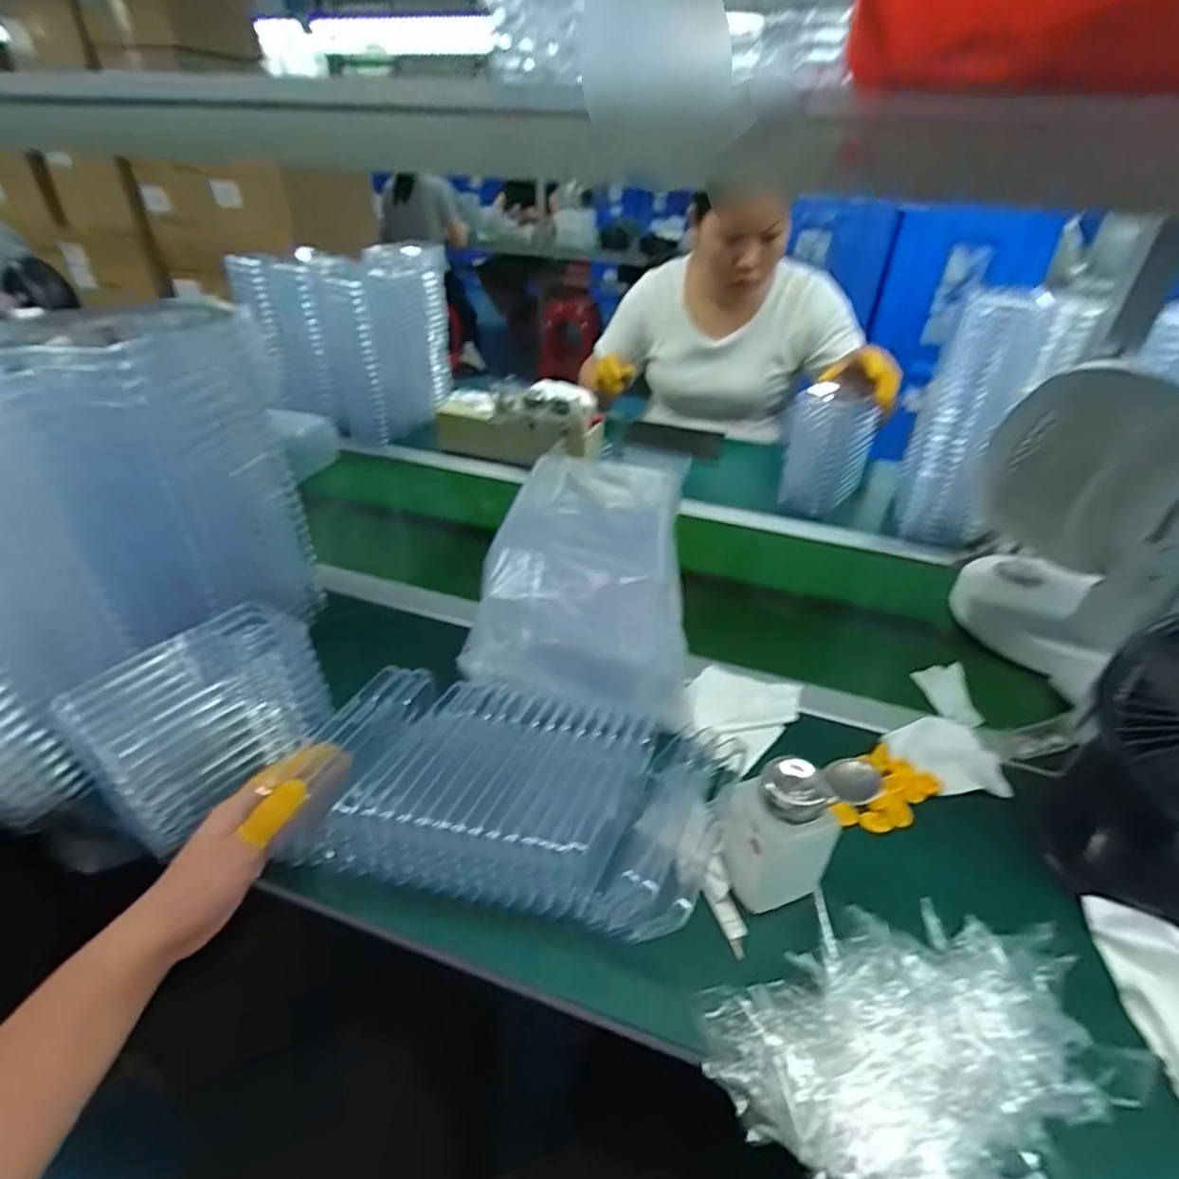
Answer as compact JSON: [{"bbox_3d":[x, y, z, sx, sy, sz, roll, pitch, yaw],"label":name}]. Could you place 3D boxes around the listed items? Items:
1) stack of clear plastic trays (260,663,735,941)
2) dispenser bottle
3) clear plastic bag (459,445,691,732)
[{"bbox_3d":[-0.049,0.146,0.444,0.289,0.072,0.138,9,35,8],"label":"stack of clear plastic trays"},{"bbox_3d":[0.132,0.157,0.404,0.075,0.115,0.050,-3,35,-8],"label":"dispenser bottle"},{"bbox_3d":[0.013,-0.029,0.587,0.178,0.105,0.306,8,35,7],"label":"clear plastic bag"}]

